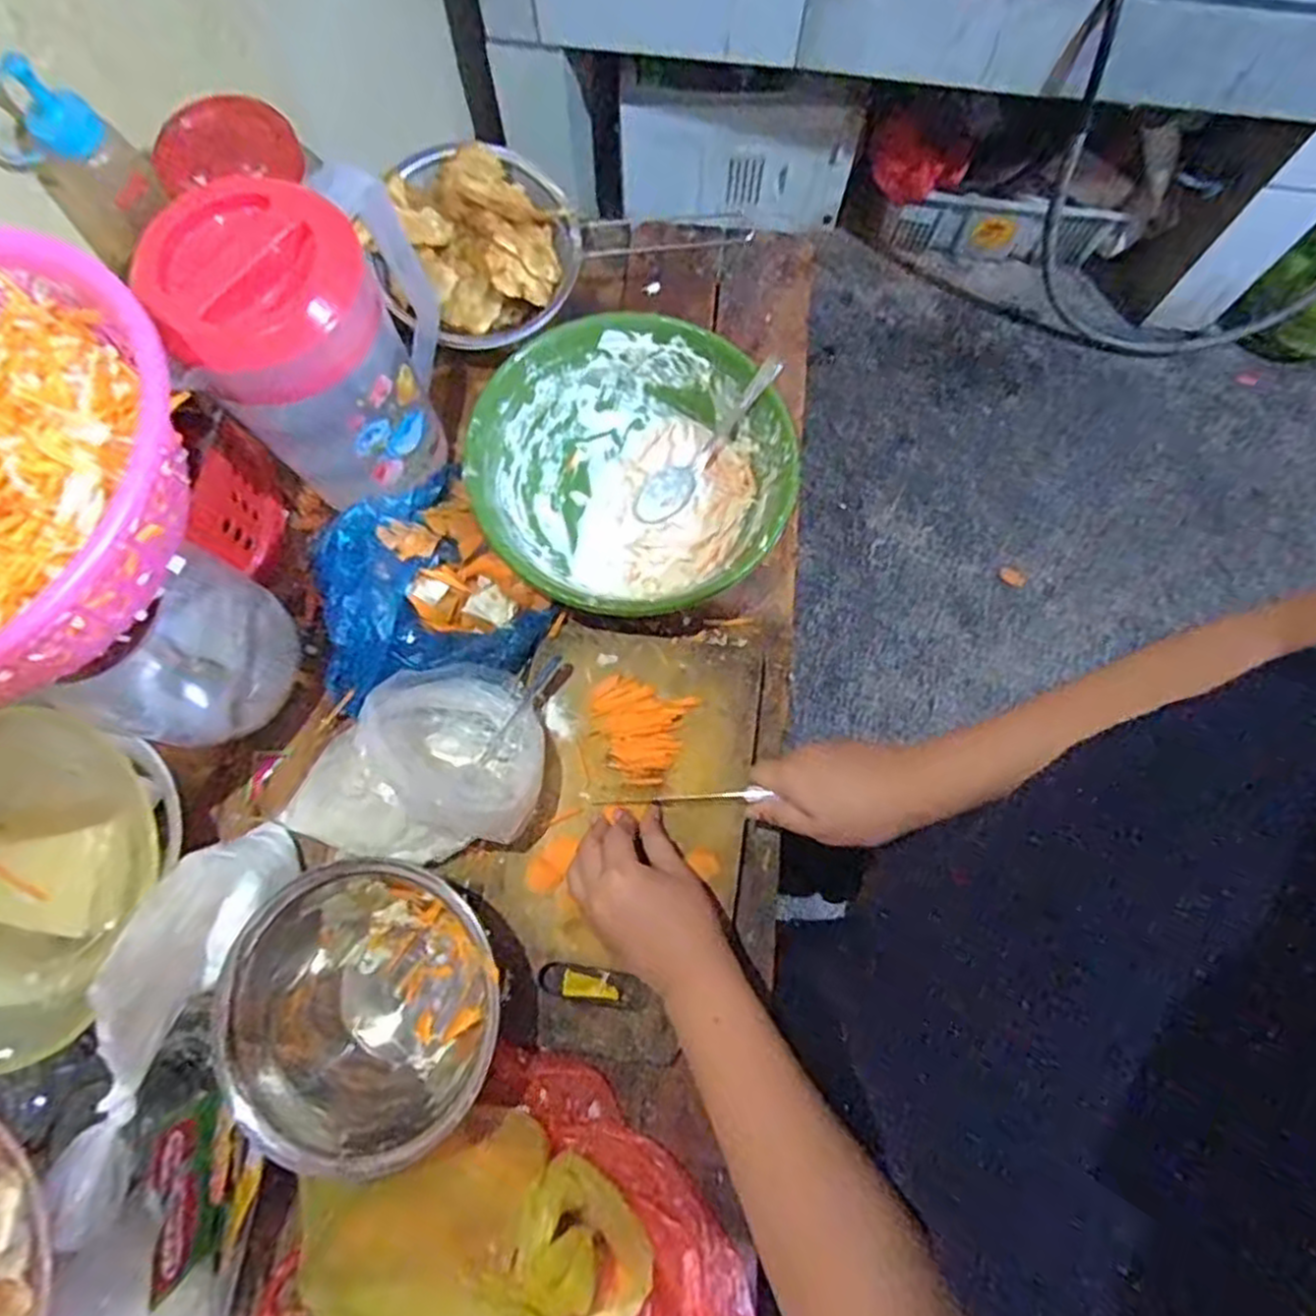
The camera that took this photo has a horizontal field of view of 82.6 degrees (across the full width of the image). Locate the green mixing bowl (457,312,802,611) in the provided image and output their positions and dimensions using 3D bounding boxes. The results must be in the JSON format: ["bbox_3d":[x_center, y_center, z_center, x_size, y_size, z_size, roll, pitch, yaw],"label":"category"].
[{"bbox_3d":[-0.019,-0.143,0.597,0.236,0.081,0.235,0,75,1],"label":"green mixing bowl"}]

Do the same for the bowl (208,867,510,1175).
[{"bbox_3d":[-0.183,0.221,0.485,0.165,0.091,0.166,0,75,1],"label":"bowl"}]

